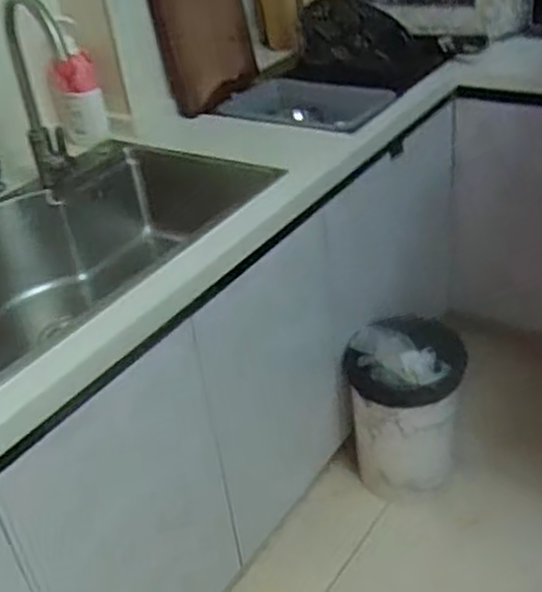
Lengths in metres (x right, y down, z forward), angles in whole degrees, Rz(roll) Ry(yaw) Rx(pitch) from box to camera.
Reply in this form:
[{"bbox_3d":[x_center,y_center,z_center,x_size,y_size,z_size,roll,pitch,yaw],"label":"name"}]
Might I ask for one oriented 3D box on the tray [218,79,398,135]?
[{"bbox_3d":[0.102,-0.455,1.813,0.392,0.038,0.234,15,40,28],"label":"tray"}]

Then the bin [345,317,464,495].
[{"bbox_3d":[0.321,0.246,1.731,0.294,0.315,0.252,0,35,10],"label":"bin"}]

